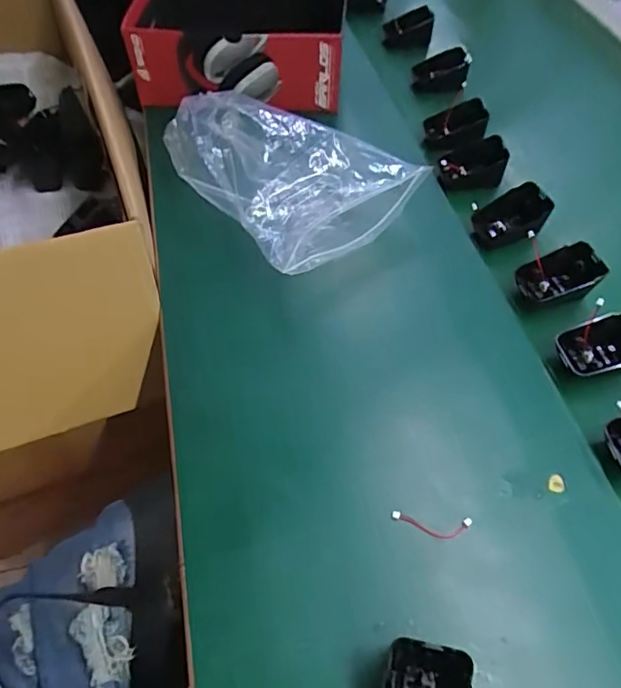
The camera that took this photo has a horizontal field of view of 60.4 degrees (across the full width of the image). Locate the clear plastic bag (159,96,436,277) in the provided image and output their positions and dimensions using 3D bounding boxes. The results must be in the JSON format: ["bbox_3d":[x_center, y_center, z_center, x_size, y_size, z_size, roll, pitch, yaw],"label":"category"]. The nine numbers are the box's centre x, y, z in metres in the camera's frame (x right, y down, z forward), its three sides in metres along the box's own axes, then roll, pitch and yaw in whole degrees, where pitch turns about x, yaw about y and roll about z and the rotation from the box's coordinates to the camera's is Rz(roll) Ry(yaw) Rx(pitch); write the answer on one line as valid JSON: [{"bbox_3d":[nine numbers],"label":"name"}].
[{"bbox_3d":[-0.024,-0.178,0.516,0.160,0.049,0.226,-32,63,-24],"label":"clear plastic bag"}]

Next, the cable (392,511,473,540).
[{"bbox_3d":[0.080,0.120,0.354,0.052,0.006,0.014,7,53,0],"label":"cable"}]

